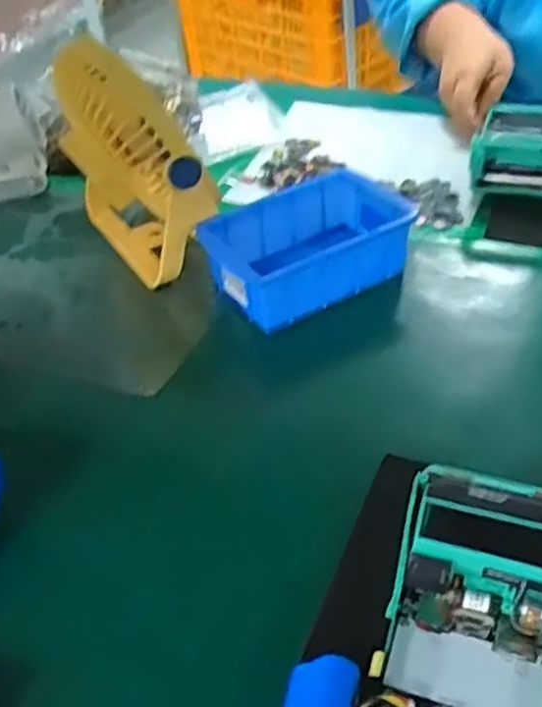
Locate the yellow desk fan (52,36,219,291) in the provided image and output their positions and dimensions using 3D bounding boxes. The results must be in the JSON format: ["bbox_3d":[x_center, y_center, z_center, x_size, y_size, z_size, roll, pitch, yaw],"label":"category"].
[{"bbox_3d":[-0.107,-0.151,0.578,0.082,0.164,0.142,-21,44,-17],"label":"yellow desk fan"}]

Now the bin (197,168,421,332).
[{"bbox_3d":[0.028,-0.080,0.568,0.147,0.056,0.097,-25,45,-21],"label":"bin"}]

